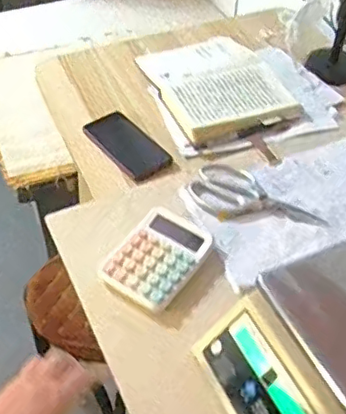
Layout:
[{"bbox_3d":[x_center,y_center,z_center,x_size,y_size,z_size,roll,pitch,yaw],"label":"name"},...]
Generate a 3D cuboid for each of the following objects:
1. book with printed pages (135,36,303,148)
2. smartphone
[{"bbox_3d":[0.077,-0.228,1.045,0.217,0.031,0.281,-17,50,-17],"label":"book with printed pages"},{"bbox_3d":[-0.076,-0.103,0.947,0.082,0.009,0.162,-31,55,-26],"label":"smartphone"}]

